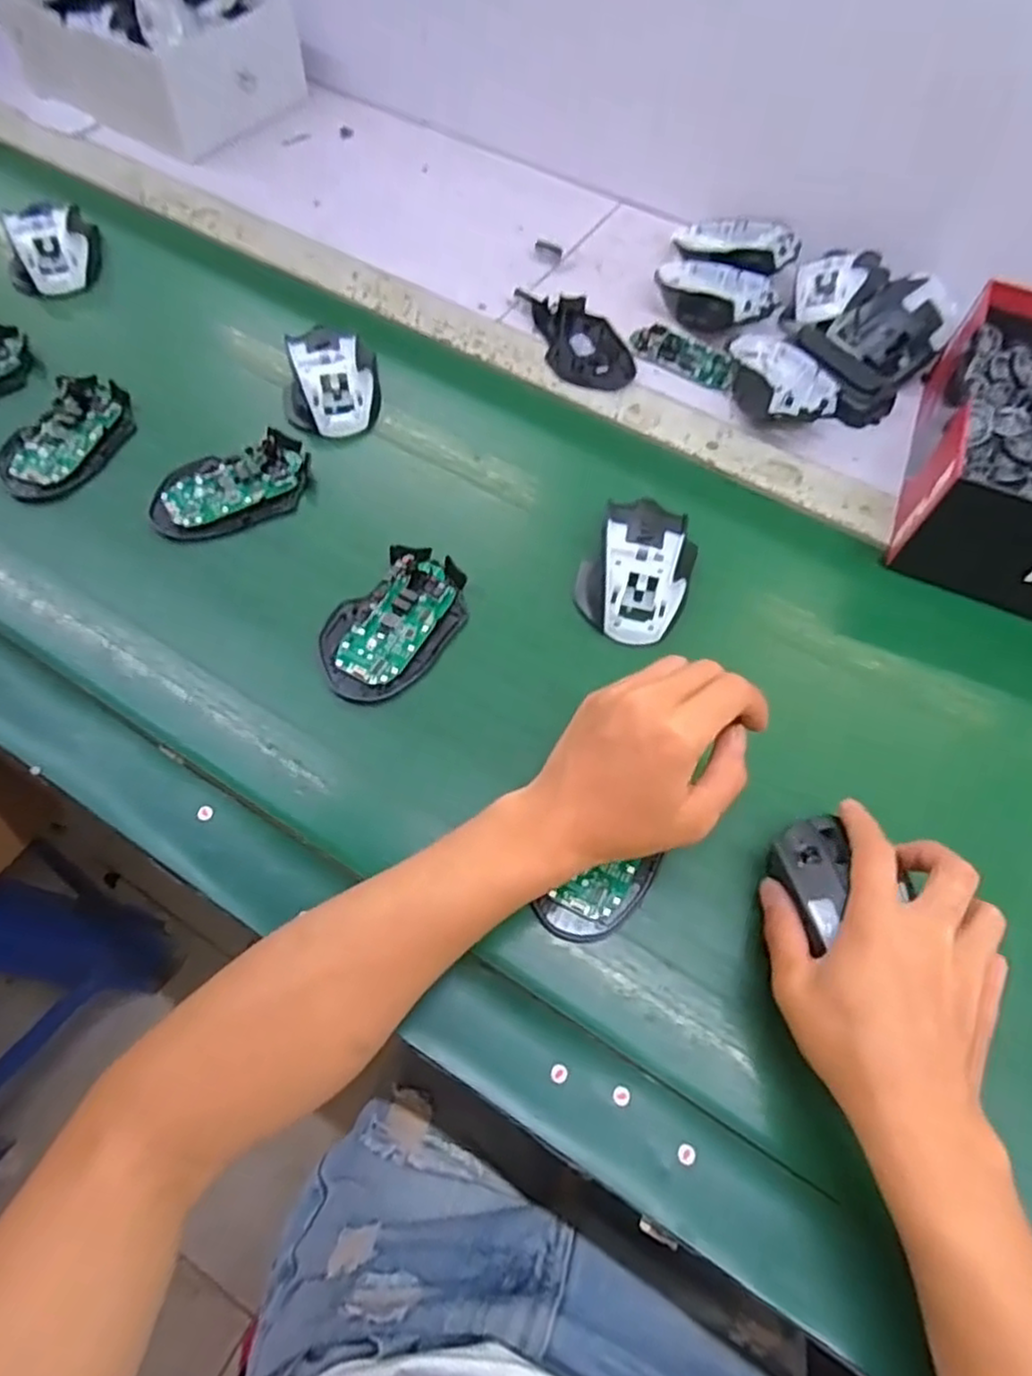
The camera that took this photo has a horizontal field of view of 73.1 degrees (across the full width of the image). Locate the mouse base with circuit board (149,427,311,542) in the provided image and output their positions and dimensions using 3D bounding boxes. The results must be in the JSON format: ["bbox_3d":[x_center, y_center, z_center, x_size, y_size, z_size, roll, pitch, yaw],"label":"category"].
[{"bbox_3d":[-0.206,-0.146,0.505,0.112,0.016,0.066,-22,65,-14],"label":"mouse base with circuit board"}]

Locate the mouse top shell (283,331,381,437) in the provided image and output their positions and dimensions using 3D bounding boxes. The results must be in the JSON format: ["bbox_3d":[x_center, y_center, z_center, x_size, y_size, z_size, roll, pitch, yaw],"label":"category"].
[{"bbox_3d":[-0.145,-0.241,0.548,0.075,0.035,0.083,-10,63,-8],"label":"mouse top shell"}]

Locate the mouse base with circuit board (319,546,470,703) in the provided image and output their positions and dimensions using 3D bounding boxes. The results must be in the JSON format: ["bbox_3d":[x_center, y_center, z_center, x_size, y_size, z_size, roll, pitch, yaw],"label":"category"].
[{"bbox_3d":[-0.079,-0.044,0.456,0.073,0.019,0.114,34,65,14],"label":"mouse base with circuit board"}]

